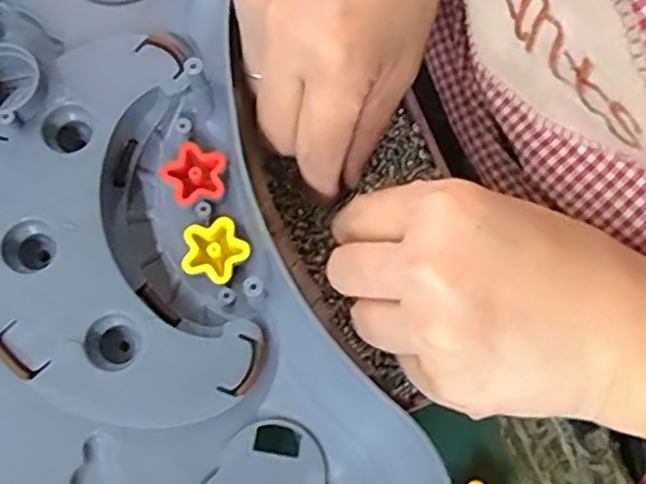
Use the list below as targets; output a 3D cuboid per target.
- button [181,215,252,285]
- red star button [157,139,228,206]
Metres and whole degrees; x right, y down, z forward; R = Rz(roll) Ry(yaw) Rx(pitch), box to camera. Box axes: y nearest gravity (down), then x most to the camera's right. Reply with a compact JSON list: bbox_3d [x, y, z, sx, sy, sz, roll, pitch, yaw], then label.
[{"bbox_3d":[-0.045,0.003,0.275,0.026,0.004,0.027,38,77,8],"label":"button"},{"bbox_3d":[-0.055,-0.029,0.284,0.027,0.004,0.026,6,75,0],"label":"red star button"}]

